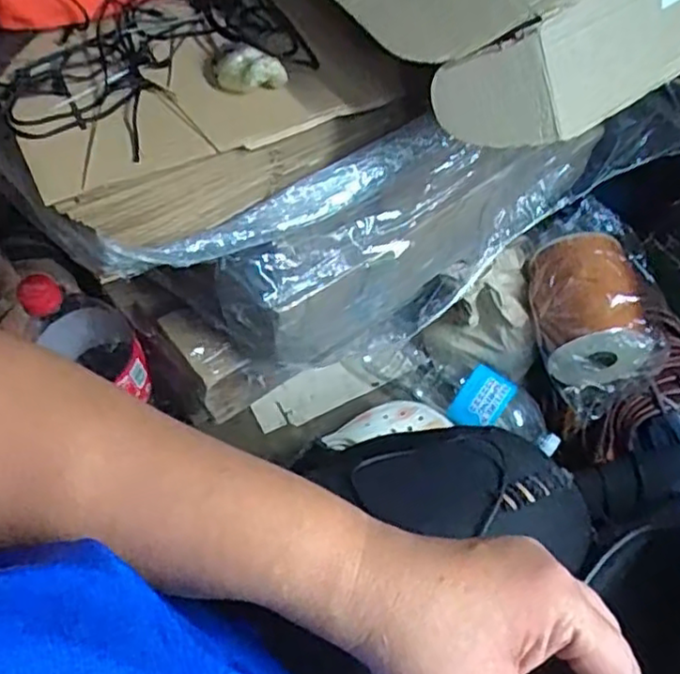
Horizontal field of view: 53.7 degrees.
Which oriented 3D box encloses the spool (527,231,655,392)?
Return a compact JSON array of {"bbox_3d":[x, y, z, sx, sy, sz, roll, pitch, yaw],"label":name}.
[{"bbox_3d":[0.265,-0.026,0.741,0.103,0.111,0.165,-6,61,-6],"label":"spool"}]

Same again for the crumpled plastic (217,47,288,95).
[{"bbox_3d":[-0.055,-0.164,0.415,0.041,0.019,0.022,6,61,0],"label":"crumpled plastic"}]

